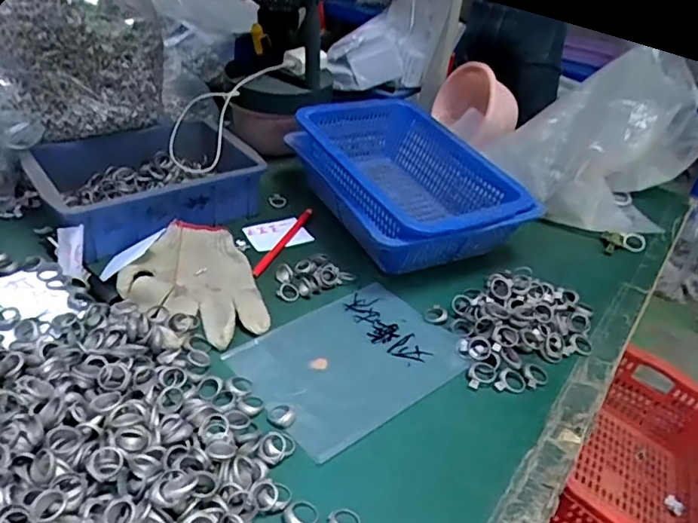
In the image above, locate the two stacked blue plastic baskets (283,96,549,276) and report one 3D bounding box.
[{"bbox_3d":[0.067,-0.110,0.705,0.192,0.105,0.313,-16,41,-29],"label":"two stacked blue plastic baskets"}]

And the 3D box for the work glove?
[{"bbox_3d":[-0.162,0.016,0.568,0.128,0.021,0.189,-10,39,-23],"label":"work glove"}]

